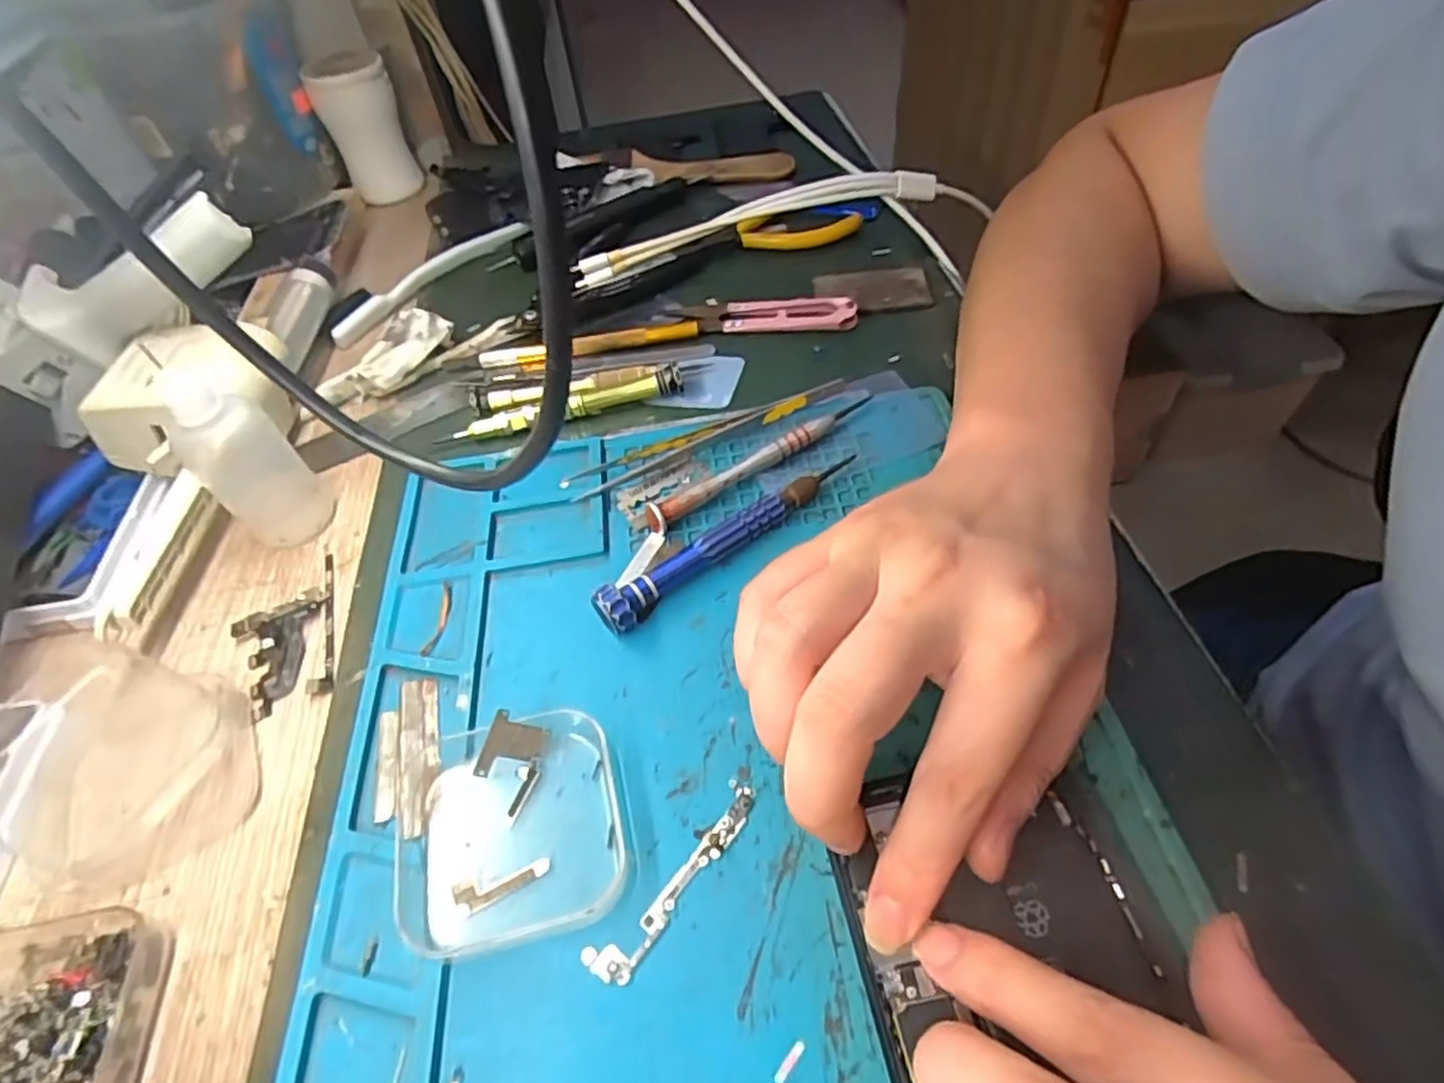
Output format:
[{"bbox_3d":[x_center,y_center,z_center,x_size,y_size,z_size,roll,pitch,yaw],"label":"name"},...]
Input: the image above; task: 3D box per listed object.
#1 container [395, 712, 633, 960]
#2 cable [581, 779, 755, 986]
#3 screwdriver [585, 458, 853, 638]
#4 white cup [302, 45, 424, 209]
[{"bbox_3d":[-0.066,0.084,0.214,0.067,0.017,0.066,-13,51,-4],"label":"container"},{"bbox_3d":[-0.013,0.097,0.206,0.013,0.004,0.064,32,61,28],"label":"cable"},{"bbox_3d":[0.004,-0.005,0.279,0.124,0.017,0.018,-39,57,-23],"label":"screwdriver"},{"bbox_3d":[-0.237,-0.278,0.490,0.051,0.082,0.053,-31,54,-18],"label":"white cup"}]

